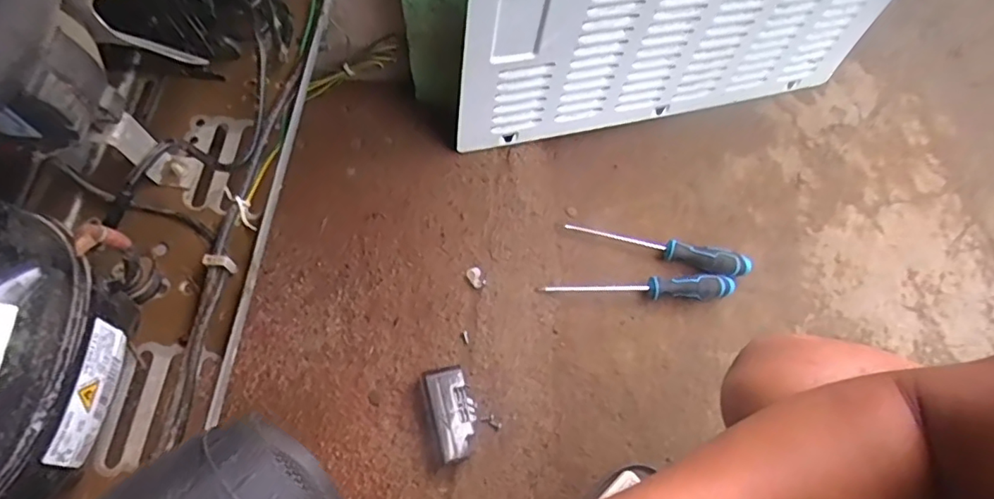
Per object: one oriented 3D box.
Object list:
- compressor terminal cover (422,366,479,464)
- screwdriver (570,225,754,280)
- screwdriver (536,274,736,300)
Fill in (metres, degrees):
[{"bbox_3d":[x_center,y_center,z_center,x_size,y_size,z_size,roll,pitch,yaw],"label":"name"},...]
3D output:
[{"bbox_3d":[-0.048,0.182,0.629,0.047,0.039,0.097,-16,69,-8],"label":"compressor terminal cover"},{"bbox_3d":[0.216,-0.001,0.745,0.242,0.028,0.031,13,69,3],"label":"screwdriver"},{"bbox_3d":[0.183,0.051,0.719,0.248,0.028,0.026,-2,69,-3],"label":"screwdriver"}]

